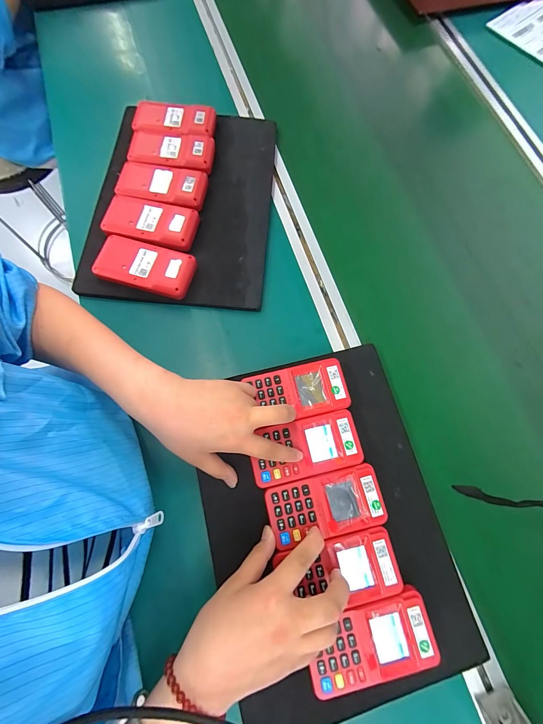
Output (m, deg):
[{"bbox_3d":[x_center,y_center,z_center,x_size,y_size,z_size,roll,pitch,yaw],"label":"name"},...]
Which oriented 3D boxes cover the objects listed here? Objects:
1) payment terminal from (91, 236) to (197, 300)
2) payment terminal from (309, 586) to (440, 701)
[{"bbox_3d":[-0.169,-0.128,0.402,0.125,0.022,0.063,16,75,3],"label":"payment terminal"},{"bbox_3d":[0.096,0.274,0.296,0.123,0.025,0.061,-15,75,-6],"label":"payment terminal"}]

